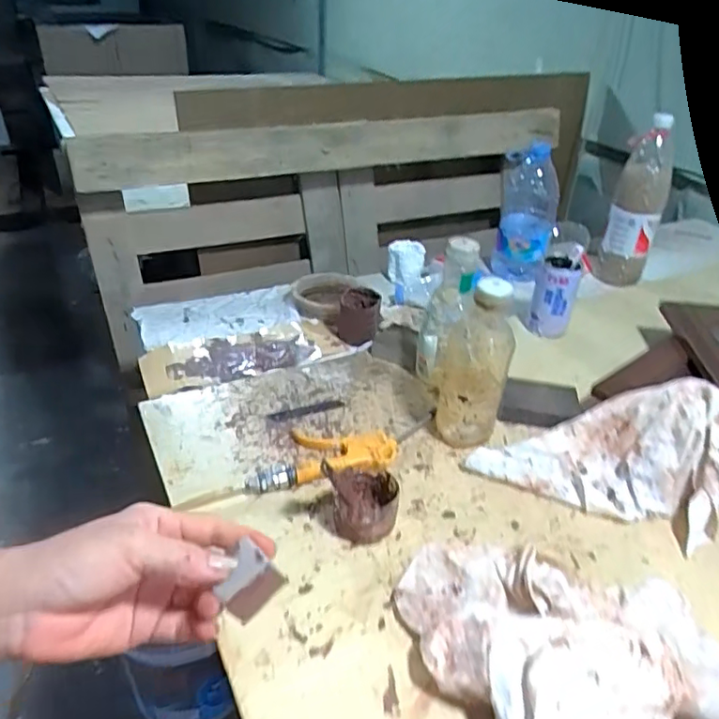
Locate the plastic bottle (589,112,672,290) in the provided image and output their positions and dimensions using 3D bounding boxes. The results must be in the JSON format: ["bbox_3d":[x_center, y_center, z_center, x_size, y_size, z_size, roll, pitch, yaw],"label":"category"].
[{"bbox_3d":[0.499,-0.279,1.061,0.088,0.290,0.075,16,35,18],"label":"plastic bottle"}]

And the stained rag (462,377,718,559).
[{"bbox_3d":[0.274,0.085,0.659,0.250,0.106,0.156,19,36,20],"label":"stained rag"}]

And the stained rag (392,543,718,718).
[{"bbox_3d":[0.177,0.207,0.492,0.252,0.074,0.208,-7,35,-18],"label":"stained rag"}]

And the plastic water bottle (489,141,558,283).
[{"bbox_3d":[0.301,-0.259,1.073,0.106,0.240,0.090,11,34,9],"label":"plastic water bottle"}]

